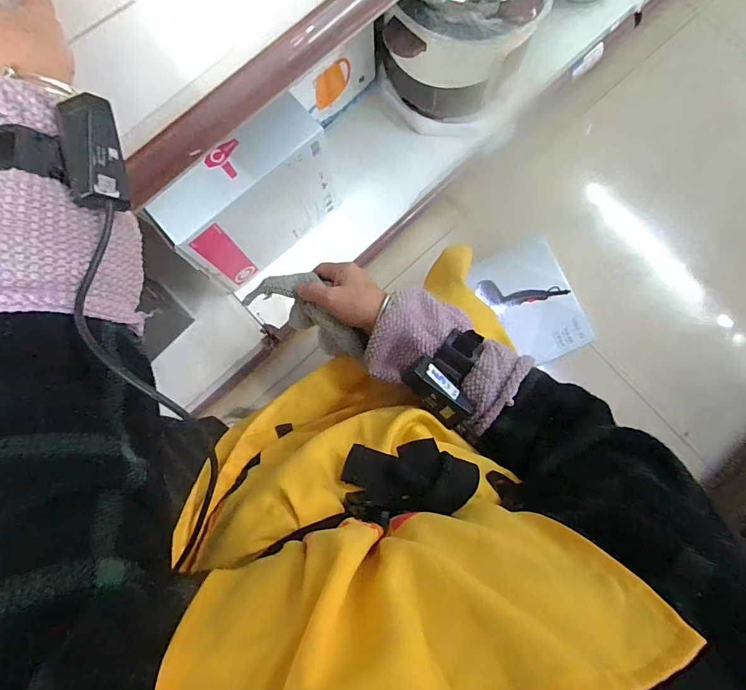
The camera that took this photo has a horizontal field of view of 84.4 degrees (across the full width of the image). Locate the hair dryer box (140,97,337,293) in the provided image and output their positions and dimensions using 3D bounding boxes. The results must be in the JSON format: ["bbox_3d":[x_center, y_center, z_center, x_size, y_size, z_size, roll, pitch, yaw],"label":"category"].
[{"bbox_3d":[-0.188,-0.220,0.650,0.255,0.209,0.095,-44,84,-5],"label":"hair dryer box"}]

